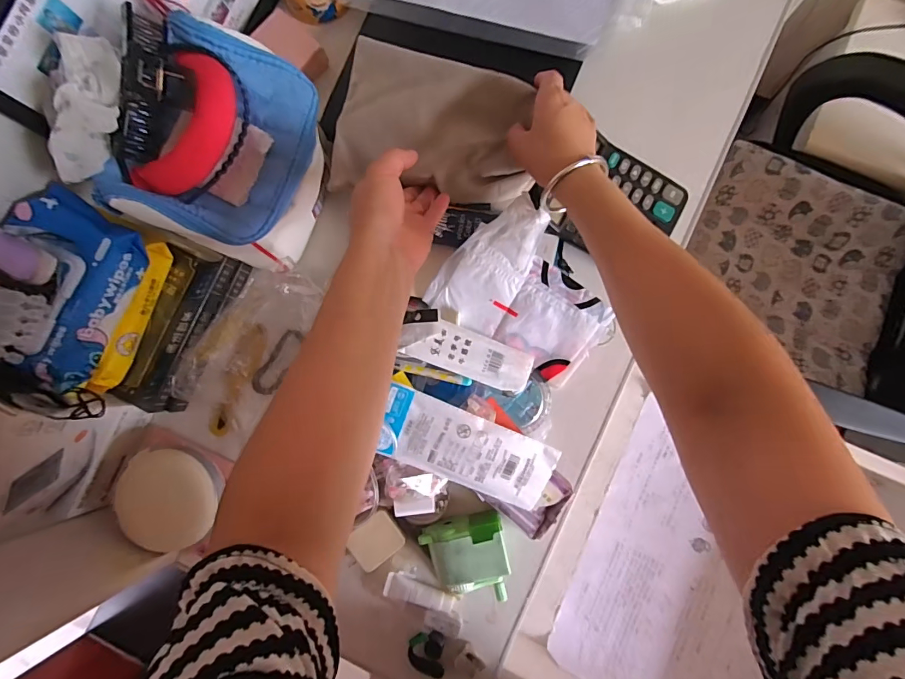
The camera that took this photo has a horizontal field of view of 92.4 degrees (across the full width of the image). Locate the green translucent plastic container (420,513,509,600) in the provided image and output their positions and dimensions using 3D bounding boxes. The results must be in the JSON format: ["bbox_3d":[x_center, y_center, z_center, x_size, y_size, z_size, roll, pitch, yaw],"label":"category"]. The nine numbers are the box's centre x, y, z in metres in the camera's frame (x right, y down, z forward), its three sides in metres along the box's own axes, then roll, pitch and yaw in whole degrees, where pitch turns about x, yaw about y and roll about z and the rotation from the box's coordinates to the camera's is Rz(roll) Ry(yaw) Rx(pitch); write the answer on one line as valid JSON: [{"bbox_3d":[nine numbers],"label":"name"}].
[{"bbox_3d":[0.018,0.230,0.448,0.087,0.037,0.088,-13,85,3],"label":"green translucent plastic container"}]

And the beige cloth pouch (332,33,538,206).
[{"bbox_3d":[-0.019,-0.215,0.443,0.198,0.042,0.132,11,87,8],"label":"beige cloth pouch"}]

